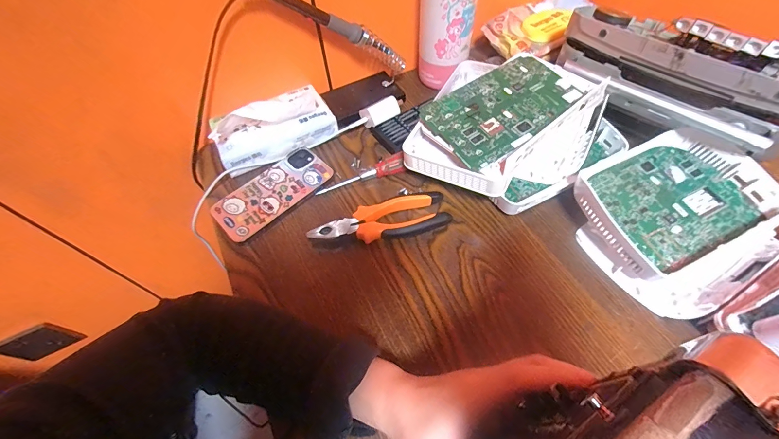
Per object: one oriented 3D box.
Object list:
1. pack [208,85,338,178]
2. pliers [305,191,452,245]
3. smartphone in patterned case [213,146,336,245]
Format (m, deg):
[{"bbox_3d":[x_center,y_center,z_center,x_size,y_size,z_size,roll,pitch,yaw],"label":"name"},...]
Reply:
[{"bbox_3d":[-0.148,-0.118,0.433,0.153,0.076,0.041,-24,58,-11],"label":"pack"},{"bbox_3d":[-0.011,0.001,0.385,0.153,0.019,0.049,-11,57,-5],"label":"pliers"},{"bbox_3d":[-0.145,-0.035,0.422,0.144,0.011,0.069,-40,64,-21],"label":"smartphone in patterned case"}]

